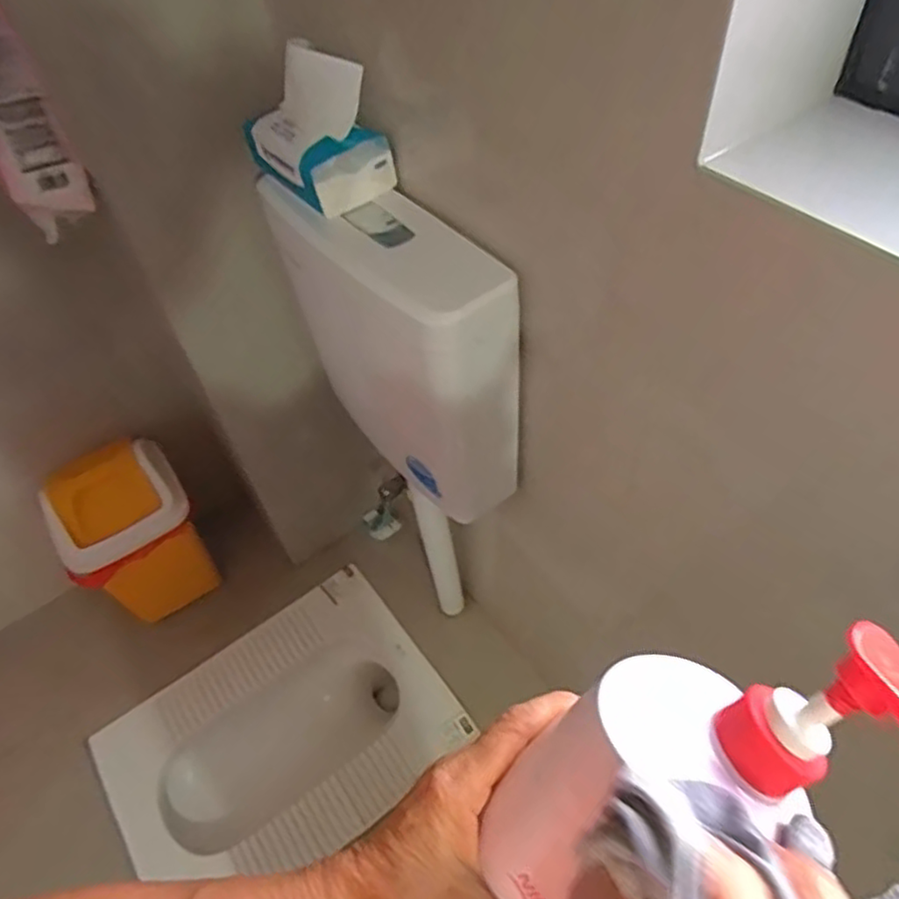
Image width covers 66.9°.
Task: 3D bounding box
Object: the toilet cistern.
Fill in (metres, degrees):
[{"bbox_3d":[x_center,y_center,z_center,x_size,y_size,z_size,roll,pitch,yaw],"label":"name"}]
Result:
[{"bbox_3d":[-0.061,-0.117,0.810,0.108,0.338,0.325,-32,56,-19],"label":"toilet cistern"}]

